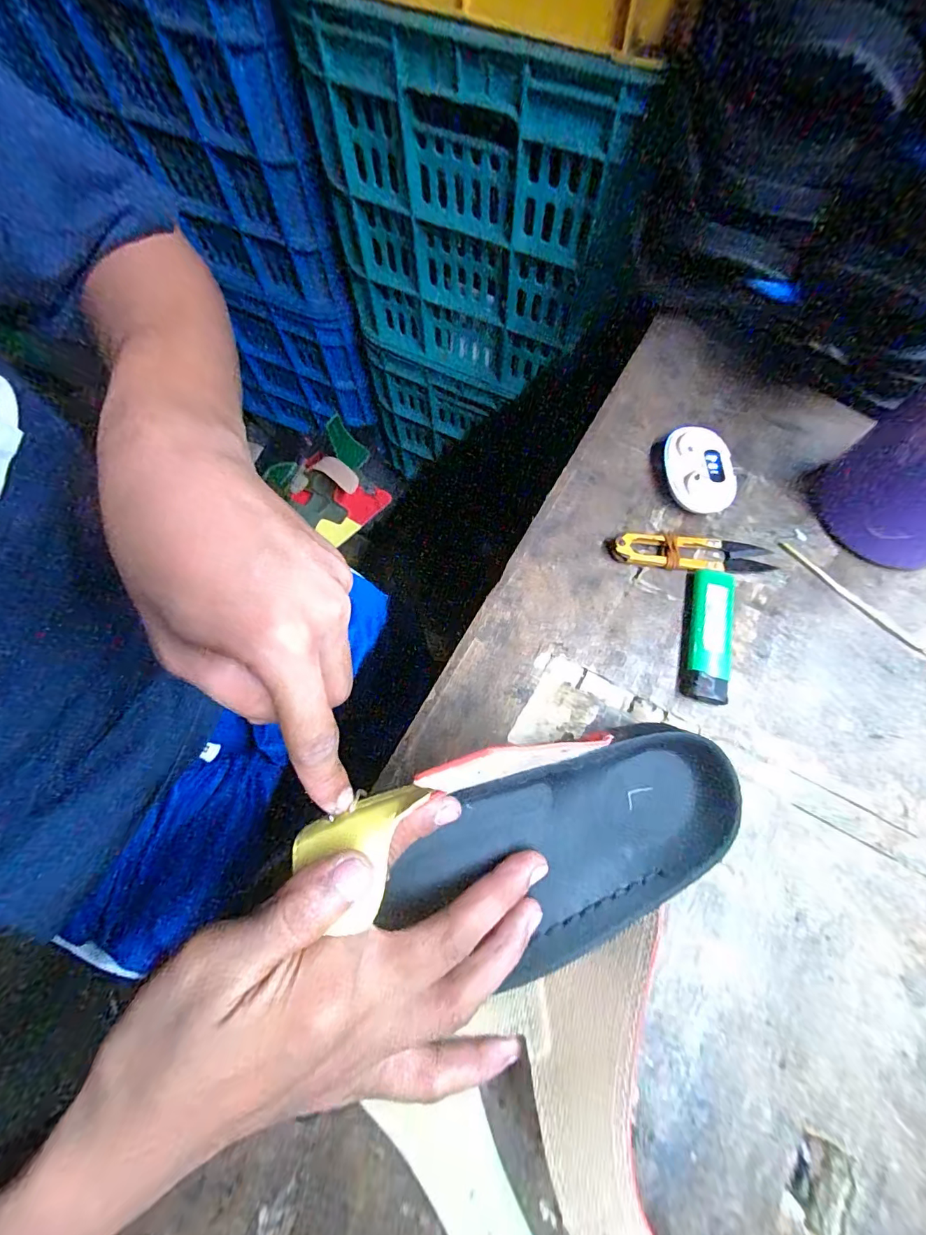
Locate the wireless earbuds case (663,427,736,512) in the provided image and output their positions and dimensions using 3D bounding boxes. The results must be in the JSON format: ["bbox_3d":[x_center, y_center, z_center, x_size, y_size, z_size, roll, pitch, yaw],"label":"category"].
[{"bbox_3d":[0.155,-0.097,0.305,0.044,0.016,0.060,3,72,1],"label":"wireless earbuds case"}]

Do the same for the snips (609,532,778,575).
[{"bbox_3d":[0.145,-0.041,0.290,0.100,0.009,0.023,4,72,2],"label":"snips"}]

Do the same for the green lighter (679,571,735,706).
[{"bbox_3d":[0.146,0.011,0.272,0.023,0.013,0.079,14,72,5],"label":"green lighter"}]

